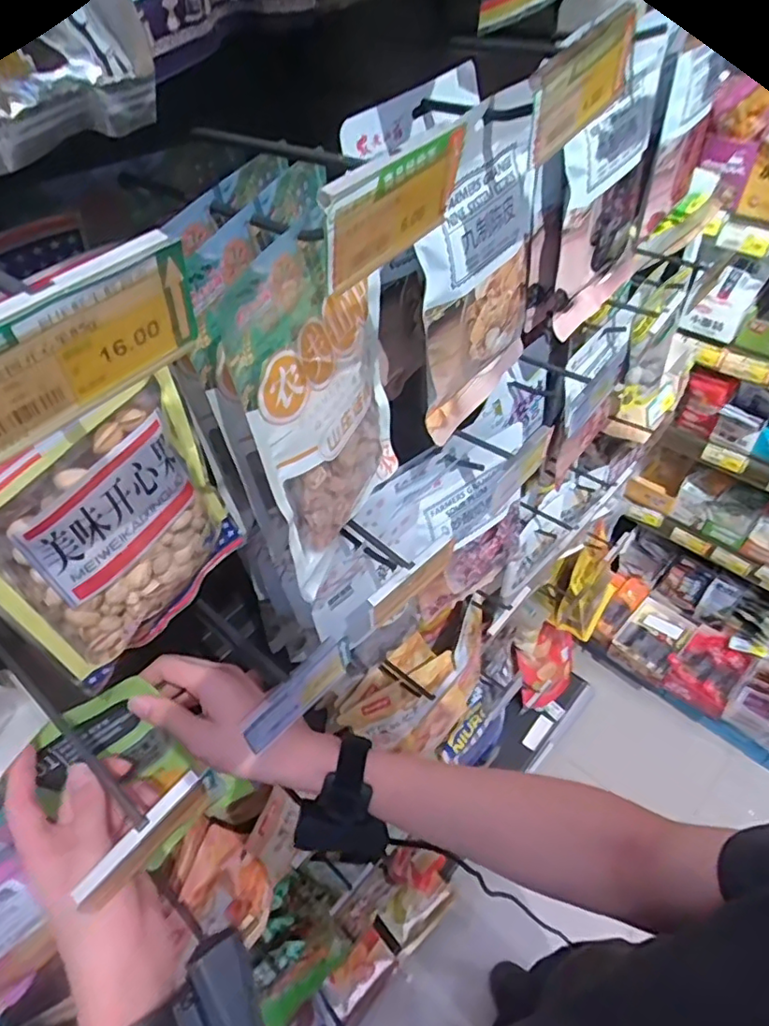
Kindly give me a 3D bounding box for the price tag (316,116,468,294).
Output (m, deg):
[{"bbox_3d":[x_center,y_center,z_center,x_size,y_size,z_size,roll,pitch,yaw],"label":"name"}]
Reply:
[{"bbox_3d":[0.005,-0.129,0.246,0.004,0.047,0.085,35,60,17],"label":"price tag"}]

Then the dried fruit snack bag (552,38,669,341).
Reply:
[{"bbox_3d":[0.201,-0.273,0.529,0.027,0.181,0.158,29,59,26],"label":"dried fruit snack bag"}]

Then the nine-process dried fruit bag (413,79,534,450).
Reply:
[{"bbox_3d":[0.077,-0.176,0.431,0.031,0.214,0.155,32,60,28],"label":"nine-process dried fruit bag"}]

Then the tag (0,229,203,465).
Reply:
[{"bbox_3d":[-0.095,-0.047,0.176,0.005,0.045,0.089,38,62,17],"label":"tag"}]

